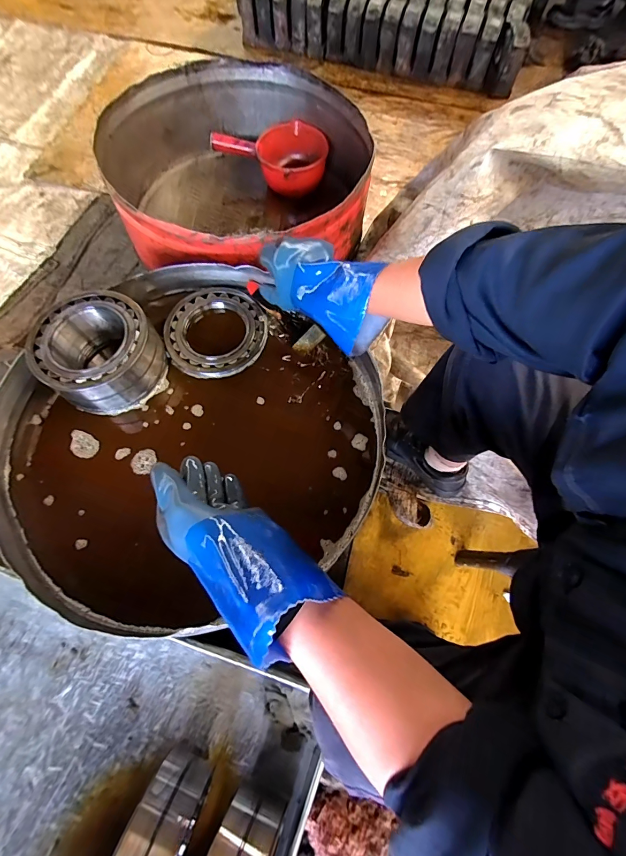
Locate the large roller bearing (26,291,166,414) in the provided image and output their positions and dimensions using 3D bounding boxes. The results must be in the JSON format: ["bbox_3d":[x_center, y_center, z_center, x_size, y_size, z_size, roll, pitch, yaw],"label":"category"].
[{"bbox_3d":[-0.335,-0.120,0.576,0.158,0.095,0.168,0,68,0],"label":"large roller bearing"}]

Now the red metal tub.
[{"bbox_3d":[-0.154,-0.566,0.845,0.549,0.218,0.561,0,68,0],"label":"red metal tub"}]

